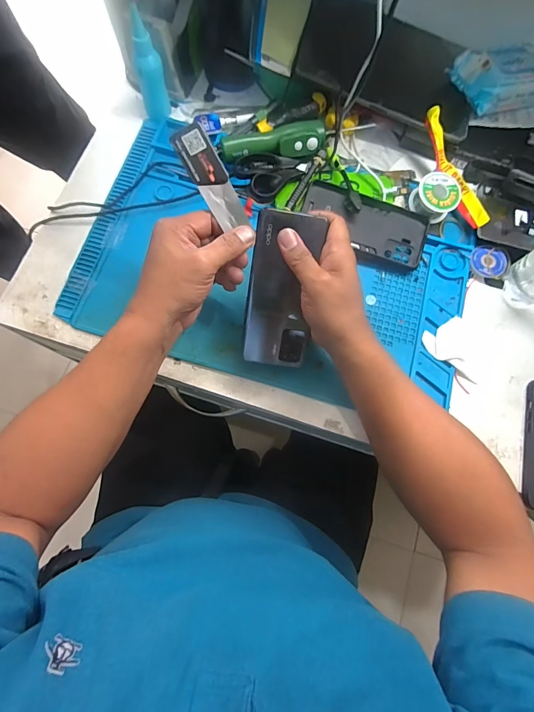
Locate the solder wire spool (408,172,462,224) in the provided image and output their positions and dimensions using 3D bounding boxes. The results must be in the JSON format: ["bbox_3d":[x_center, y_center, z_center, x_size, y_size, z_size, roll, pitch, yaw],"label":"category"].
[{"bbox_3d":[0.215,-0.202,0.448,0.046,0.033,0.053,-43,82,-10],"label":"solder wire spool"}]

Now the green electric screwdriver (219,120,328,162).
[{"bbox_3d":[0.009,-0.275,0.457,0.133,0.031,0.033,-9,78,-3],"label":"green electric screwdriver"}]

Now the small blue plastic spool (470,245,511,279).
[{"bbox_3d":[0.288,-0.122,0.451,0.045,0.010,0.046,0,77,-1],"label":"small blue plastic spool"}]

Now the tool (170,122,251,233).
[{"bbox_3d":[-0.053,-0.169,0.336,0.032,0.004,0.097,-32,107,-5],"label":"tool"}]

